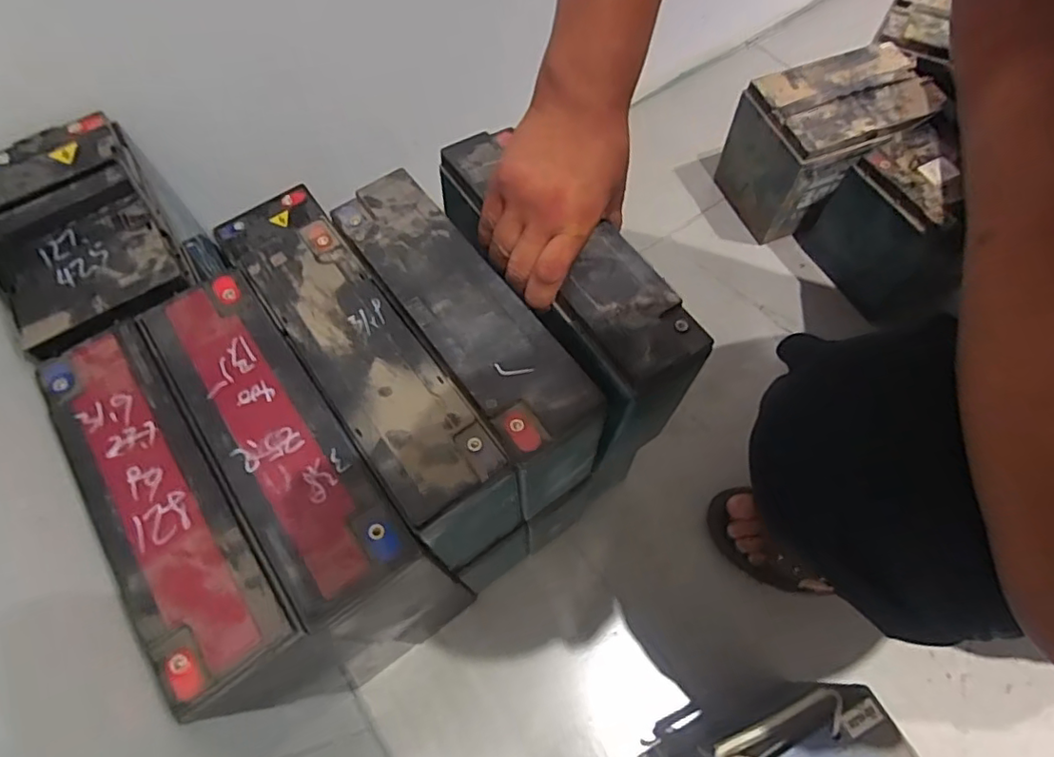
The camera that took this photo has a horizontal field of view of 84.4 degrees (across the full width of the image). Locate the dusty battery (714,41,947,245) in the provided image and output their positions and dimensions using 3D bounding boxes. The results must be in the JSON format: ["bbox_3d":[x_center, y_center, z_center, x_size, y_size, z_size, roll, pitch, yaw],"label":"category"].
[{"bbox_3d":[0.407,-0.320,0.804,0.227,0.169,0.147,-17,65,-6],"label":"dusty battery"}]

